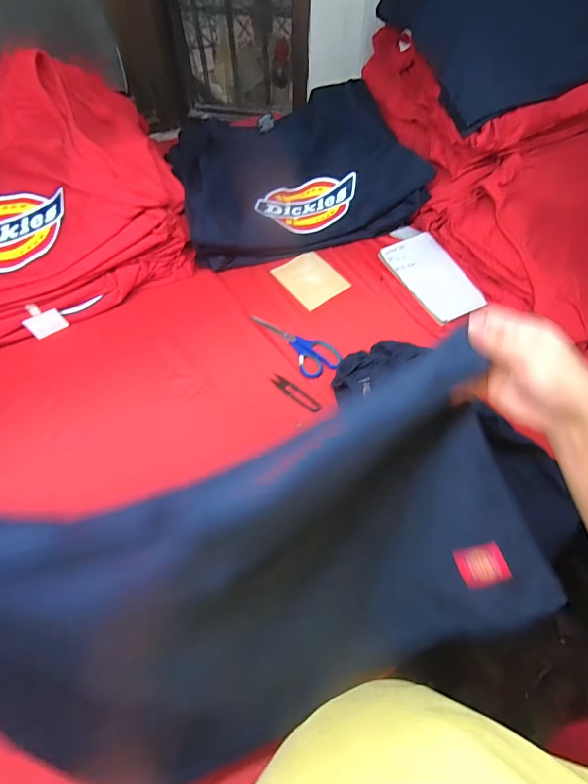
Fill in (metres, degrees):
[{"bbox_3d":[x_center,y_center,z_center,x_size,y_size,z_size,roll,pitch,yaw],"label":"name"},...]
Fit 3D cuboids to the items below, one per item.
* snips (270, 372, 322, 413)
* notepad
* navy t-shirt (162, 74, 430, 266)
[{"bbox_3d":[0.003,0.002,0.558,0.094,0.010,0.021,34,64,18],"label":"snips"},{"bbox_3d":[0.277,-0.232,0.669,0.130,0.009,0.207,-25,69,-12],"label":"notepad"},{"bbox_3d":[0.002,-0.444,0.712,0.472,0.129,0.341,-15,60,-10],"label":"navy t-shirt"}]

